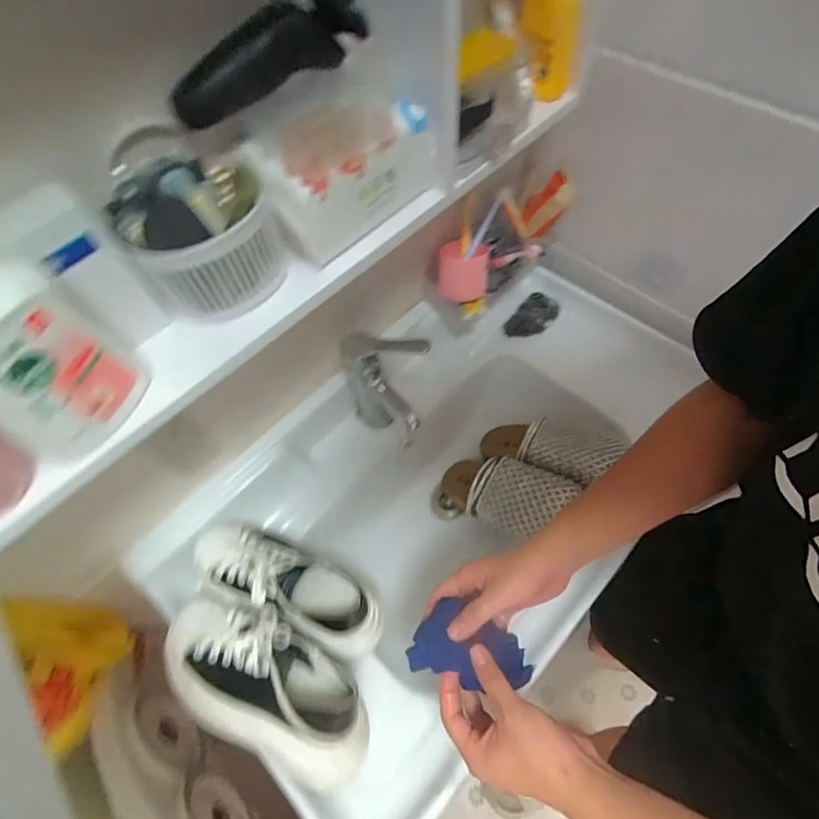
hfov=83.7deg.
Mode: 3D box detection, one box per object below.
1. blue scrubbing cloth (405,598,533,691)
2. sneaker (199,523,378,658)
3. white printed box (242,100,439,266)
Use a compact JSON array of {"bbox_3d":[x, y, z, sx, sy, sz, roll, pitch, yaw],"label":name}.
[{"bbox_3d":[0.060,0.230,0.446,0.120,0.033,0.078,9,60,1],"label":"blue scrubbing cloth"},{"bbox_3d":[-0.150,0.211,0.566,0.244,0.099,0.093,18,65,14],"label":"sneaker"},{"bbox_3d":[-0.047,-0.211,0.395,0.047,0.092,0.159,39,72,22],"label":"white printed box"}]

